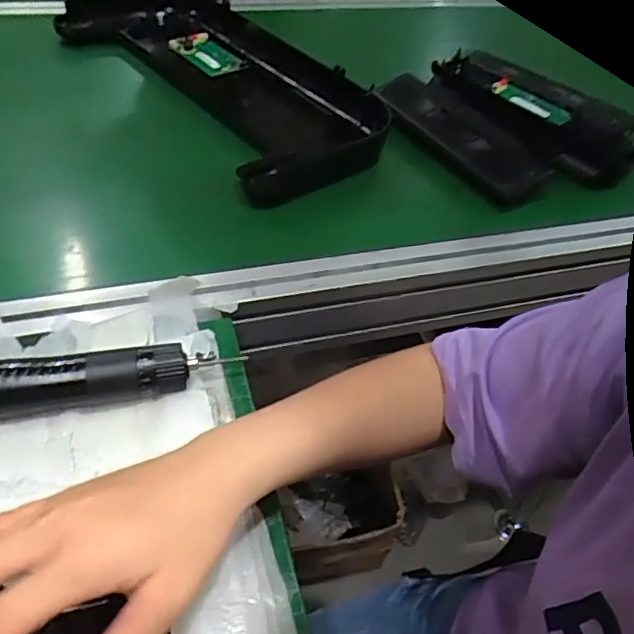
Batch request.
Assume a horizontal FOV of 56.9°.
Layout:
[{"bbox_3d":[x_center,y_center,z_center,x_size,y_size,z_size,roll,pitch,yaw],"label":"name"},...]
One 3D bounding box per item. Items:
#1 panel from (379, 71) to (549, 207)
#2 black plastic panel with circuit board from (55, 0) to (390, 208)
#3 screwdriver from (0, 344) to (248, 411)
[{"bbox_3d":[0.156,-0.206,0.637,0.085,0.015,0.216,-28,62,-22],"label":"panel"},{"bbox_3d":[-0.121,-0.301,0.726,0.207,0.058,0.504,-29,57,-30],"label":"black plastic panel with circuit board"},{"bbox_3d":[-0.188,0.047,0.378,0.258,0.035,0.034,-7,47,-13],"label":"screwdriver"}]

